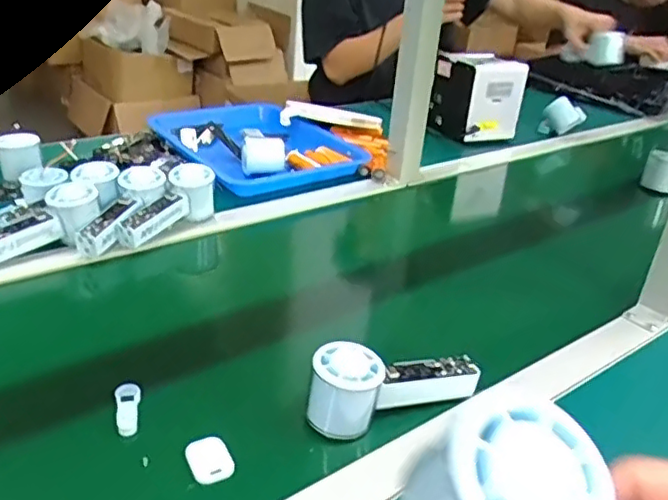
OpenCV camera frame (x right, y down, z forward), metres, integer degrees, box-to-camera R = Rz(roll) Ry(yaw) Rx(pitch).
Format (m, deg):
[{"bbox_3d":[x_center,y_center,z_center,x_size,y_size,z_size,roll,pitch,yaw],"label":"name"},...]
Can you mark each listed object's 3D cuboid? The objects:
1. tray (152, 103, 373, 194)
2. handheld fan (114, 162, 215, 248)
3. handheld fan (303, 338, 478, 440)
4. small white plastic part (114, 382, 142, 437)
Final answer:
[{"bbox_3d":[-0.127,-0.178,1.037,0.253,0.056,0.322,-17,36,-37],"label":"tray"},{"bbox_3d":[-0.211,-0.048,0.786,0.048,0.066,0.152,21,45,29],"label":"handheld fan"},{"bbox_3d":[0.051,0.108,0.528,0.149,0.061,0.047,-8,30,-24],"label":"handheld fan"},{"bbox_3d":[-0.167,0.129,0.509,0.020,0.013,0.049,-6,29,-21],"label":"small white plastic part"}]

